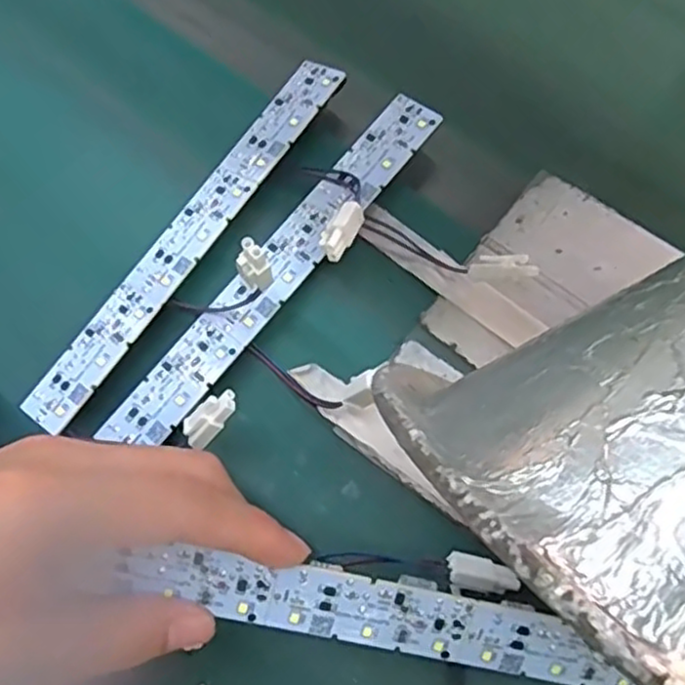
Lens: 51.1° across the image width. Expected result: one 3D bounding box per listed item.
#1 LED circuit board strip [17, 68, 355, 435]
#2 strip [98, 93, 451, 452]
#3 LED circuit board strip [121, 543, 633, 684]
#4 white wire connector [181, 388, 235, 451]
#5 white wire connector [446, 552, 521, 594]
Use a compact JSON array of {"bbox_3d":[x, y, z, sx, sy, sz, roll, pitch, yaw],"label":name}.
[{"bbox_3d":[-0.063,-0.045,0.295,0.022,0.006,0.187,33,77,12],"label":"LED circuit board strip"},{"bbox_3d":[-0.025,-0.032,0.289,0.023,0.006,0.184,37,78,13],"label":"strip"},{"bbox_3d":[0.016,0.088,0.228,0.161,0.004,0.023,14,102,-6],"label":"LED circuit board strip"},{"bbox_3d":[-0.047,0.027,0.254,0.010,0.006,0.025,45,105,15],"label":"white wire connector"},{"bbox_3d":[0.050,0.082,0.253,0.025,0.008,0.011,10,73,6],"label":"white wire connector"}]

